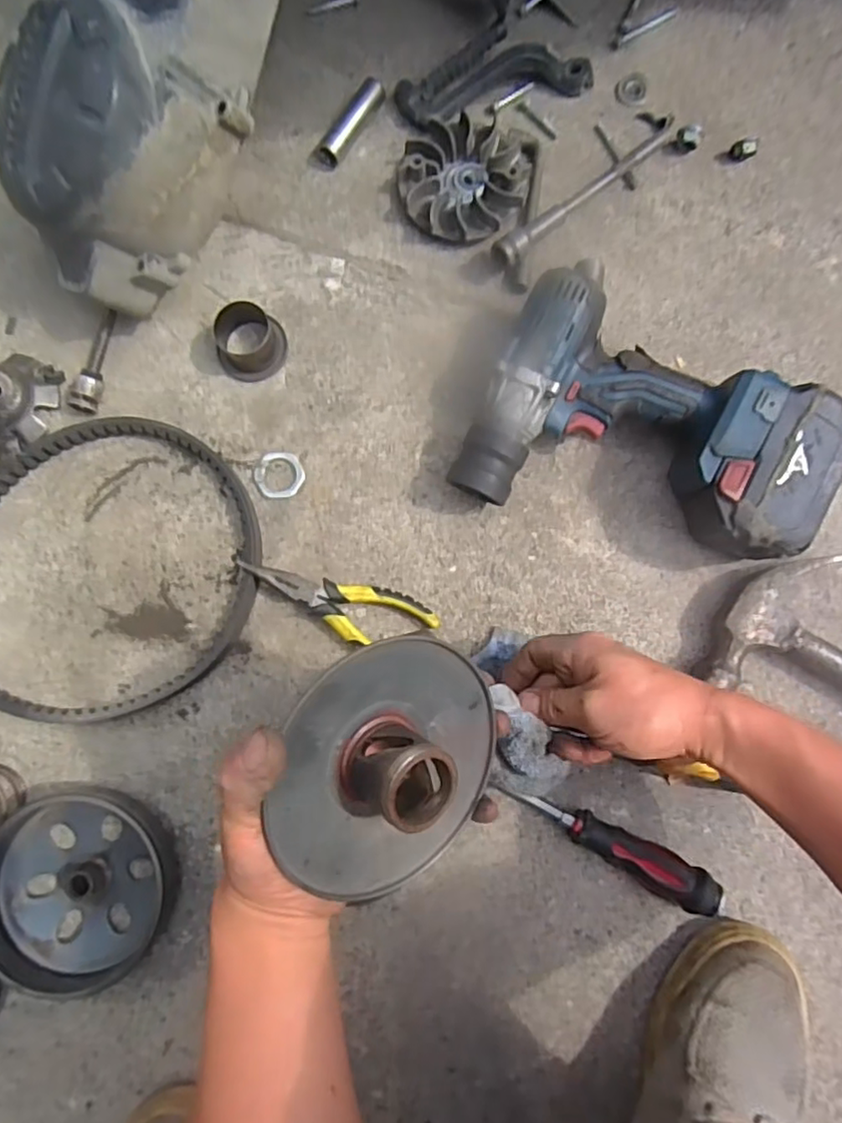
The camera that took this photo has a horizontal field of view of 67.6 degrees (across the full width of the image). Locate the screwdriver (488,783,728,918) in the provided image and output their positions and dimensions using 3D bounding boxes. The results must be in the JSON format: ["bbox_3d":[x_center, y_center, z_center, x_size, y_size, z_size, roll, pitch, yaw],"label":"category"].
[{"bbox_3d":[0.145,0.212,0.471,0.190,0.035,0.030,28,84,2],"label":"screwdriver"}]

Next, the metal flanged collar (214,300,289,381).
[{"bbox_3d":[-0.139,-0.177,0.506,0.055,0.033,0.053,1,84,-1],"label":"metal flanged collar"}]

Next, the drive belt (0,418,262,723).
[{"bbox_3d":[-0.248,0.003,0.486,0.240,0.024,0.232,0,84,-1],"label":"drive belt"}]

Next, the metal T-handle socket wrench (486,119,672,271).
[{"bbox_3d":[0.139,-0.315,0.528,0.203,0.030,0.021,-43,86,-4],"label":"metal T-handle socket wrench"}]

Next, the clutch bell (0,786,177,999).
[{"bbox_3d":[-0.246,0.238,0.459,0.129,0.041,0.141,-23,85,-3],"label":"clutch bell"}]

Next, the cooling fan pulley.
[{"bbox_3d":[0.035,-0.318,0.527,0.105,0.025,0.102,0,84,-1],"label":"cooling fan pulley"}]

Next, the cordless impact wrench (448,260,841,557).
[{"bbox_3d":[0.170,-0.091,0.475,0.251,0.084,0.170,23,84,2],"label":"cordless impact wrench"}]

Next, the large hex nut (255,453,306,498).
[{"bbox_3d":[-0.114,-0.070,0.509,0.040,0.004,0.038,-1,84,-1],"label":"large hex nut"}]

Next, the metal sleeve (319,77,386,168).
[{"bbox_3d":[-0.060,-0.381,0.547,0.023,0.021,0.079,32,85,3],"label":"metal sleeve"}]

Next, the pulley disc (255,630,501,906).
[{"bbox_3d":[-0.011,0.111,0.330,0.134,0.052,0.138,15,87,-34],"label":"pulley disc"}]

